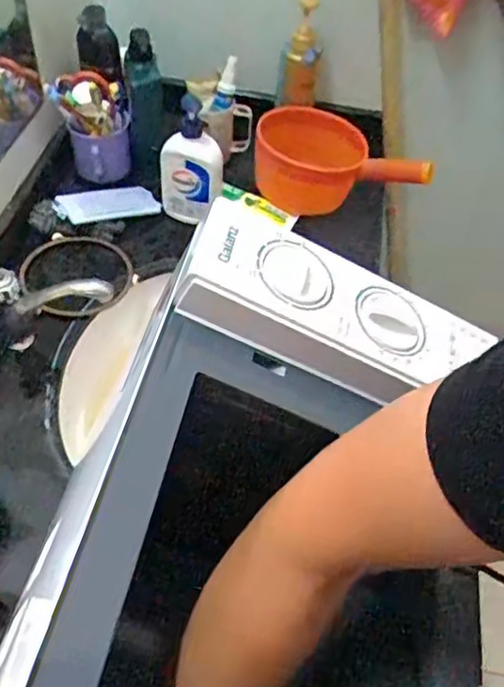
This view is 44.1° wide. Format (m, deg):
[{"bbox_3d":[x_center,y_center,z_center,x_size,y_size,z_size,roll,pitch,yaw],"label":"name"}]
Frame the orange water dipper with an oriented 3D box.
[{"bbox_3d":[0.128,-0.273,0.933,0.235,0.096,0.132,-3,51,-7],"label":"orange water dipper"}]

